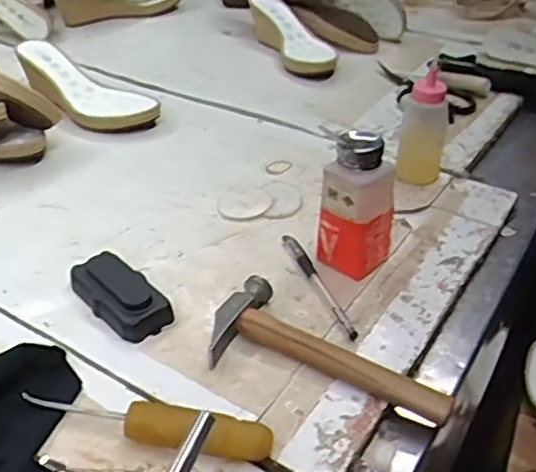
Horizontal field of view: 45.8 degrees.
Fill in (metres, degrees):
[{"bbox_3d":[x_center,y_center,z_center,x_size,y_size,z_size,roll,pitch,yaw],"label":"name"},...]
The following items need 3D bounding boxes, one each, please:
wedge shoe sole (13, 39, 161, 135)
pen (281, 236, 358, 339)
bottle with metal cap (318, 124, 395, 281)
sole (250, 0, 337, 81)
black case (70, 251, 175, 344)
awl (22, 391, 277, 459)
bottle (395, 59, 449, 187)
[{"bbox_3d":[-0.245,-0.202,0.861,0.222,0.074,0.084,31,47,34],"label":"wedge shoe sole"},{"bbox_3d":[0.046,0.042,0.591,0.014,0.007,0.148,-13,39,-16],"label":"pen"},{"bbox_3d":[0.081,-0.029,0.578,0.057,0.136,0.046,28,45,31],"label":"bottle with metal cap"},{"bbox_3d":[0.041,-0.320,1.003,0.078,0.067,0.215,-13,39,-16],"label":"sole"},{"bbox_3d":[-0.132,0.052,0.568,0.051,0.023,0.105,-29,46,-33],"label":"black case"},{"bbox_3d":[-0.087,0.135,0.458,0.182,0.023,0.025,6,38,7],"label":"awl"},{"bbox_3d":[0.174,-0.121,0.708,0.049,0.131,0.049,9,38,11],"label":"bottle"}]

